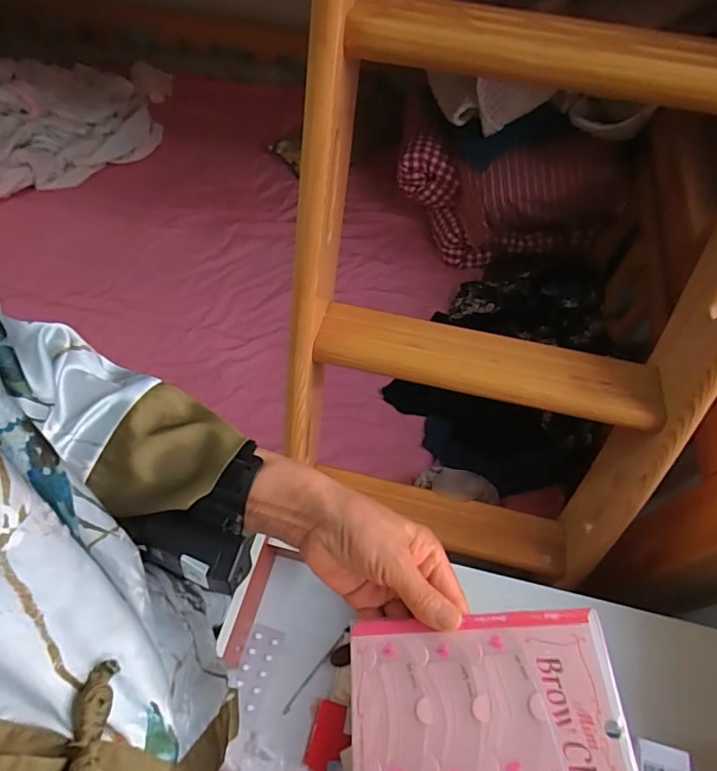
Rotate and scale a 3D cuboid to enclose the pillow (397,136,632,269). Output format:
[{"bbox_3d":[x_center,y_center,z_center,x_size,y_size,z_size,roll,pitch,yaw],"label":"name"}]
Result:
[{"bbox_3d":[0.319,-0.429,1.162,0.487,0.302,0.164,25,61,10],"label":"pillow"}]

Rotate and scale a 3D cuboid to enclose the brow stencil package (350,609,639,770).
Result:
[{"bbox_3d":[0.074,0.206,0.295,0.157,0.004,0.128,-6,56,6],"label":"brow stencil package"}]

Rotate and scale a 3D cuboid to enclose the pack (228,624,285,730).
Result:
[{"bbox_3d":[-0.133,0.362,0.636,0.050,0.008,0.107,21,60,8],"label":"pack"}]

